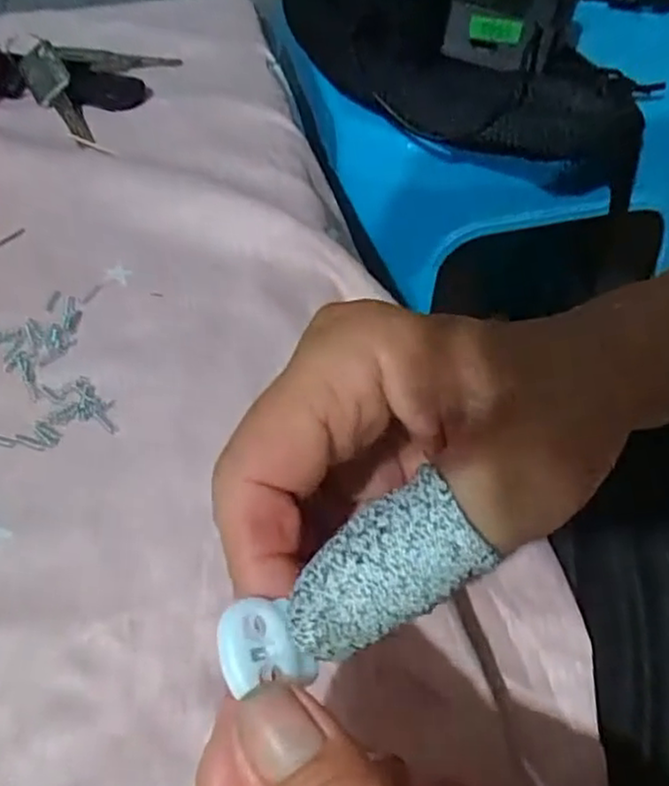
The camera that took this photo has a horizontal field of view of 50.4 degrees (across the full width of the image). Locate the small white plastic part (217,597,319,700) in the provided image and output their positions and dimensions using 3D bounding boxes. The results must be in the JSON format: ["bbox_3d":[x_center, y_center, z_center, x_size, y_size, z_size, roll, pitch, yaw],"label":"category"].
[{"bbox_3d":[-0.015,0.051,0.144,0.017,0.005,0.018,-15,53,-12],"label":"small white plastic part"}]

